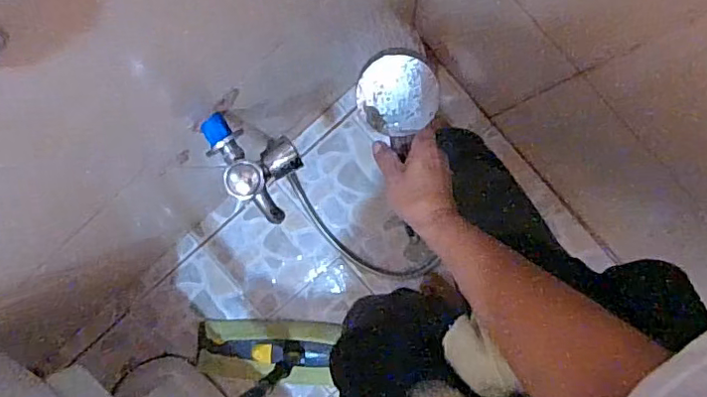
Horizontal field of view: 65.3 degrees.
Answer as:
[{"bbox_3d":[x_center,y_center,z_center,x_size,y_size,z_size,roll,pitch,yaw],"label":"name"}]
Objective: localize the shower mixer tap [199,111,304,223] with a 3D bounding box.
[{"bbox_3d":[-0.110,-0.043,0.615,0.081,0.069,0.137,-40,90,7],"label":"shower mixer tap"}]

